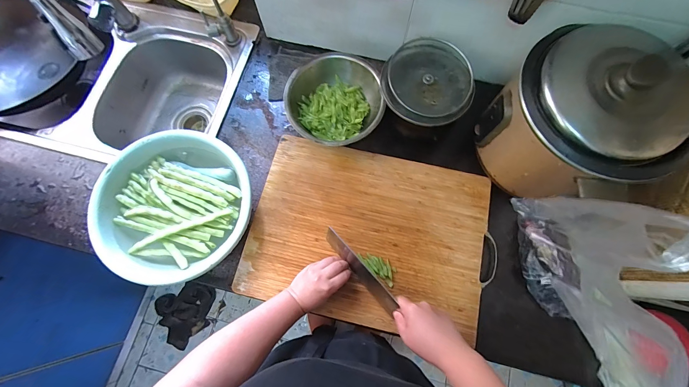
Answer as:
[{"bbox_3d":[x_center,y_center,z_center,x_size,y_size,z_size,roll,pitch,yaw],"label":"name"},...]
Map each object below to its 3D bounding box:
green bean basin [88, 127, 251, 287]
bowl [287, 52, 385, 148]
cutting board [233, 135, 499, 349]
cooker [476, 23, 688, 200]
[{"bbox_3d":[-0.305,0.021,0.539,0.257,0.071,0.270,0,74,0],"label":"green bean basin"},{"bbox_3d":[-0.019,-0.184,0.607,0.188,0.087,0.190,0,74,0],"label":"bowl"},{"bbox_3d":[0.046,0.074,0.561,0.439,0.014,0.326,13,74,4],"label":"cutting board"},{"bbox_3d":[0.391,-0.114,0.493,0.253,0.227,0.243,-15,75,-4],"label":"cooker"}]

